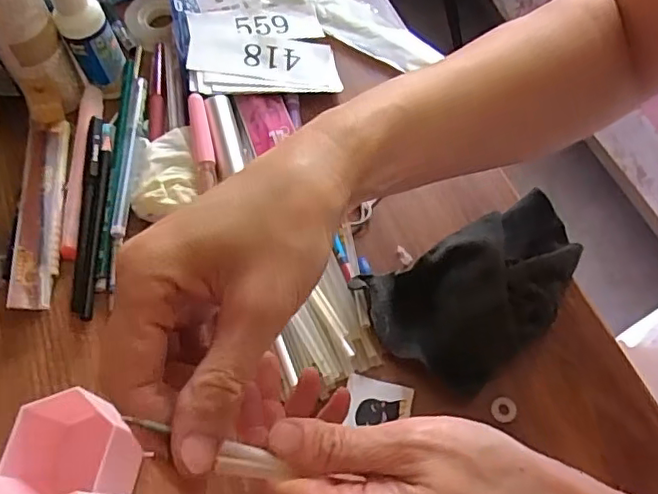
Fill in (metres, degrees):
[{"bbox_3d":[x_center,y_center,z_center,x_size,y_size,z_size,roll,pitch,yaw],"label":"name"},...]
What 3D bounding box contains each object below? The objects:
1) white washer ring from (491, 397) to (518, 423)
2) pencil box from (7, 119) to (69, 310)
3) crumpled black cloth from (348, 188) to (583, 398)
[{"bbox_3d":[0.104,0.096,0.342,0.014,0.004,0.015,-1,64,2],"label":"white washer ring"},{"bbox_3d":[-0.199,-0.026,0.395,0.026,0.012,0.141,-5,64,0],"label":"pencil box"},{"bbox_3d":[0.100,0.025,0.360,0.146,0.026,0.088,-28,66,-11],"label":"crumpled black cloth"}]

